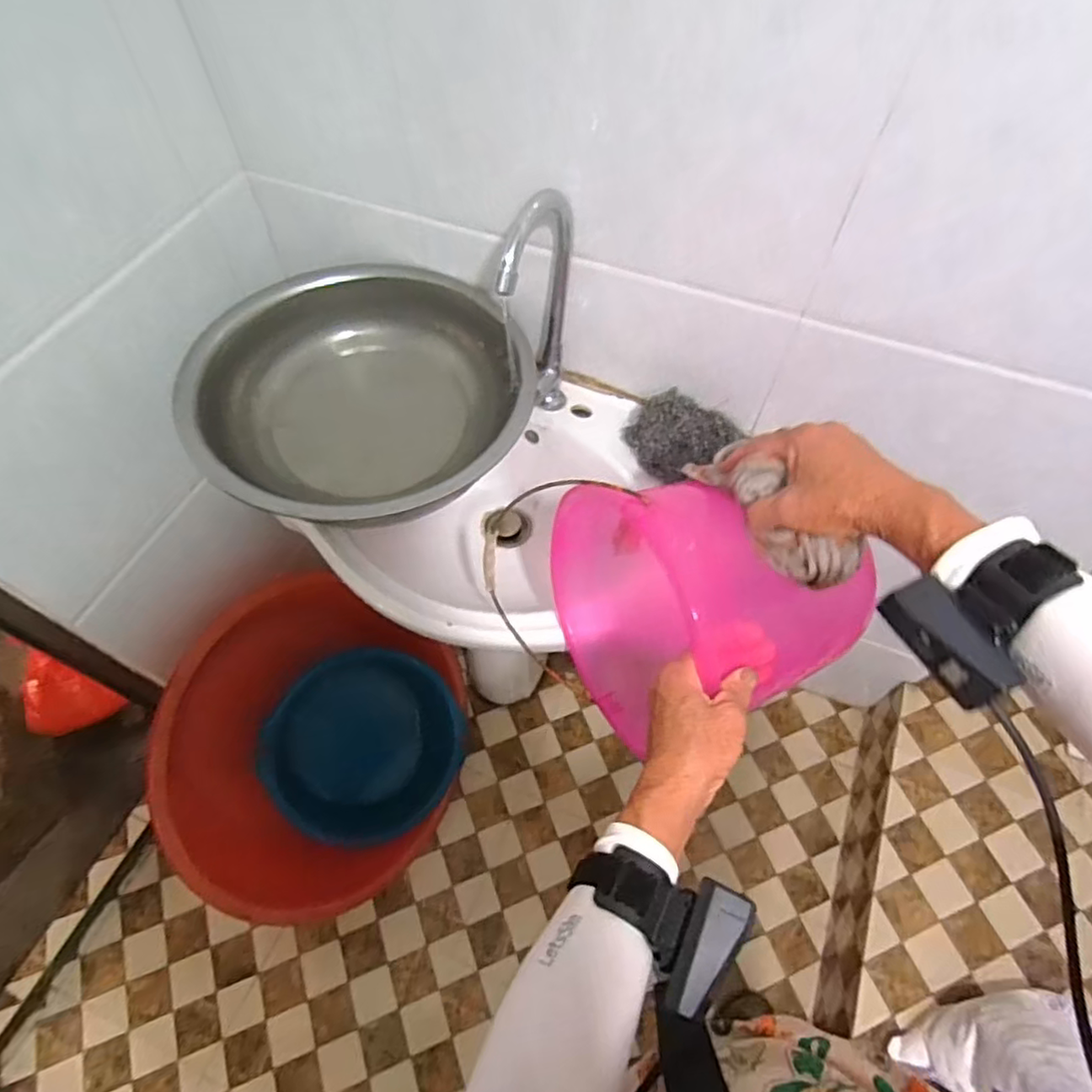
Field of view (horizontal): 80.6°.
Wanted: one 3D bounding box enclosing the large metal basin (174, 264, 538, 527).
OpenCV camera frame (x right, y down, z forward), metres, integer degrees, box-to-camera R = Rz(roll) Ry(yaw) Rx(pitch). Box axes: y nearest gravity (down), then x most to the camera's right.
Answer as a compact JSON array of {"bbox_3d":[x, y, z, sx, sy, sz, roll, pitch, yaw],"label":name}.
[{"bbox_3d":[-0.199,-0.159,0.730,0.350,0.087,0.343,0,60,-1],"label":"large metal basin"}]

